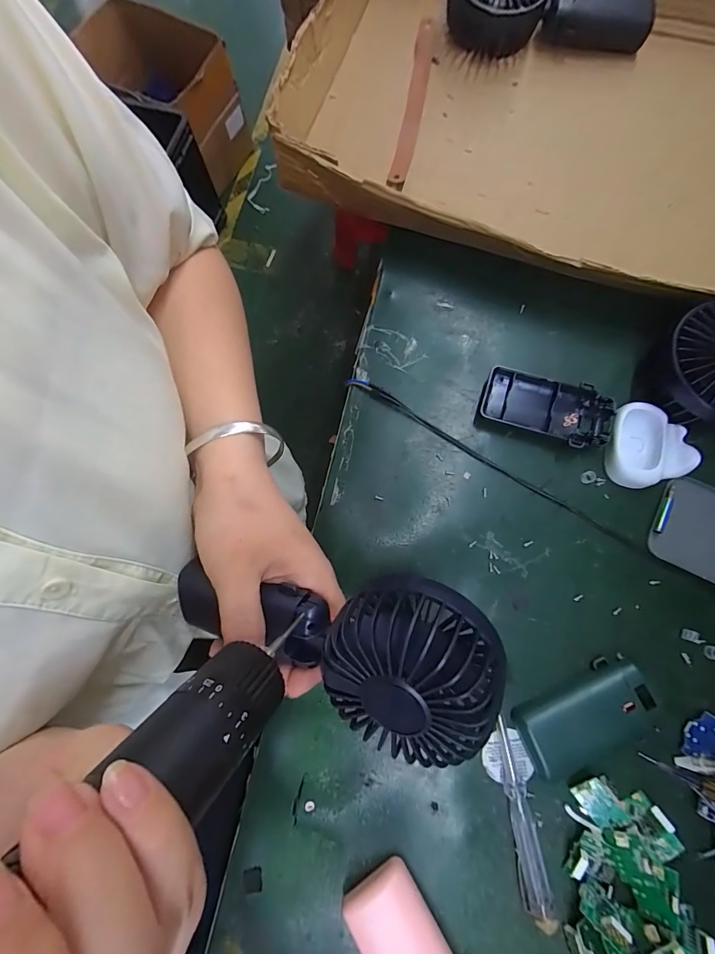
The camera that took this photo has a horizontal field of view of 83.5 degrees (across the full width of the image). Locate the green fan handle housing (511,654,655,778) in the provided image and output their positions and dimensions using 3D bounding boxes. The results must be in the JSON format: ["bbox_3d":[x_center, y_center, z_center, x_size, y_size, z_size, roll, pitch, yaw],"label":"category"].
[{"bbox_3d":[0.146,0.154,0.259,0.086,0.018,0.041,-25,77,-4],"label":"green fan handle housing"}]

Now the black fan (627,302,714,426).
[{"bbox_3d":[0.257,-0.076,0.289,0.085,0.047,0.082,0,77,2],"label":"black fan"}]

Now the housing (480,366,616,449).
[{"bbox_3d":[0.145,-0.052,0.309,0.093,0.017,0.046,20,78,6],"label":"housing"}]

